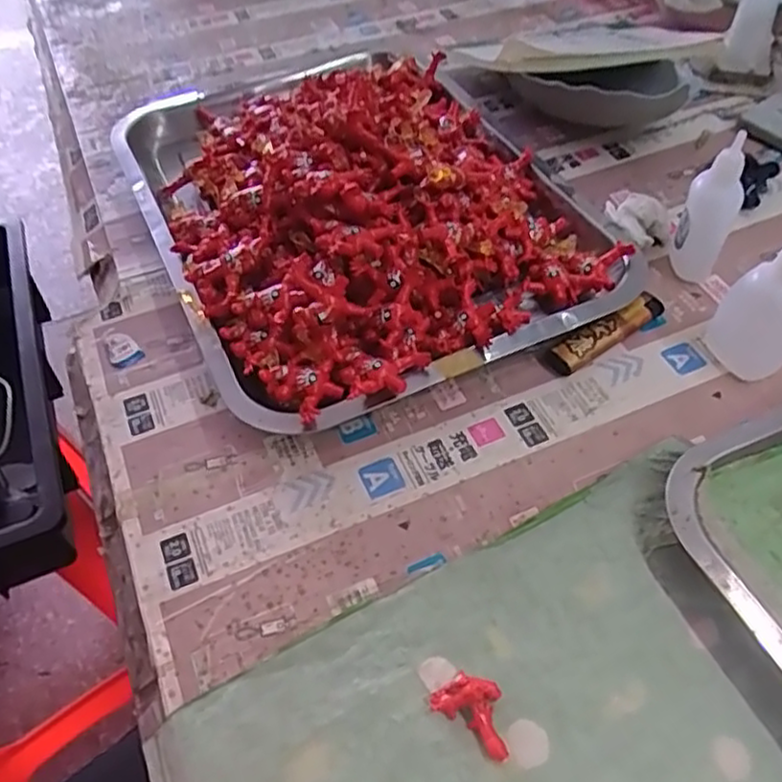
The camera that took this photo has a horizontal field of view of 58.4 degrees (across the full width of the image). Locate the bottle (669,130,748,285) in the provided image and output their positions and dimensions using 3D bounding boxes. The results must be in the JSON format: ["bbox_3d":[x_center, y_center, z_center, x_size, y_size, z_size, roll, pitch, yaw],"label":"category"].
[{"bbox_3d":[0.189,-0.111,0.416,0.026,0.086,0.036,6,52,8],"label":"bottle"}]

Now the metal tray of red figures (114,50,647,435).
[{"bbox_3d":[-0.031,-0.144,0.460,0.255,0.081,0.345,-23,54,-14],"label":"metal tray of red figures"}]

